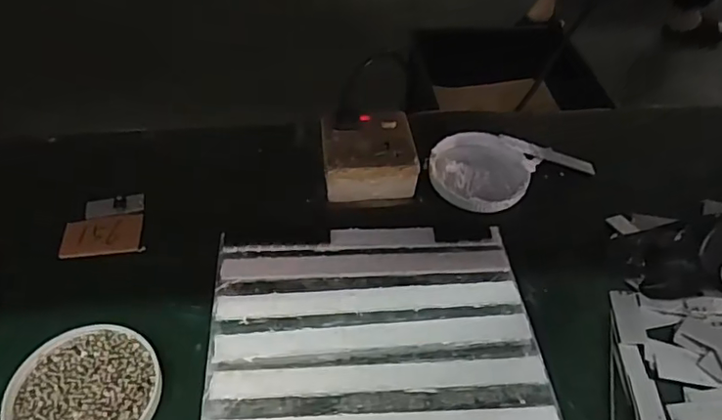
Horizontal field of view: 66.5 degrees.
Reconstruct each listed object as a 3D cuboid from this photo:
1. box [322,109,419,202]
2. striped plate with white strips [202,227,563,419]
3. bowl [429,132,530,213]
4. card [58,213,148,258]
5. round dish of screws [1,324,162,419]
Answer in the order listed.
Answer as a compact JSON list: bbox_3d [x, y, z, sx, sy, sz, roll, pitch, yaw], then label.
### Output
[{"bbox_3d":[0.007,-0.057,0.541,0.087,0.038,0.082,-4,47,-6],"label":"box"},{"bbox_3d":[0.010,0.088,0.429,0.244,0.008,0.183,-2,47,-3],"label":"striped plate with white strips"},{"bbox_3d":[0.117,-0.038,0.552,0.096,0.021,0.093,1,47,-1],"label":"bowl"},{"bbox_3d":[-0.229,0.023,0.490,0.067,0.004,0.042,-5,50,-13],"label":"card"},{"bbox_3d":[-0.191,0.125,0.381,0.095,0.011,0.100,1,47,-1],"label":"round dish of screws"}]

